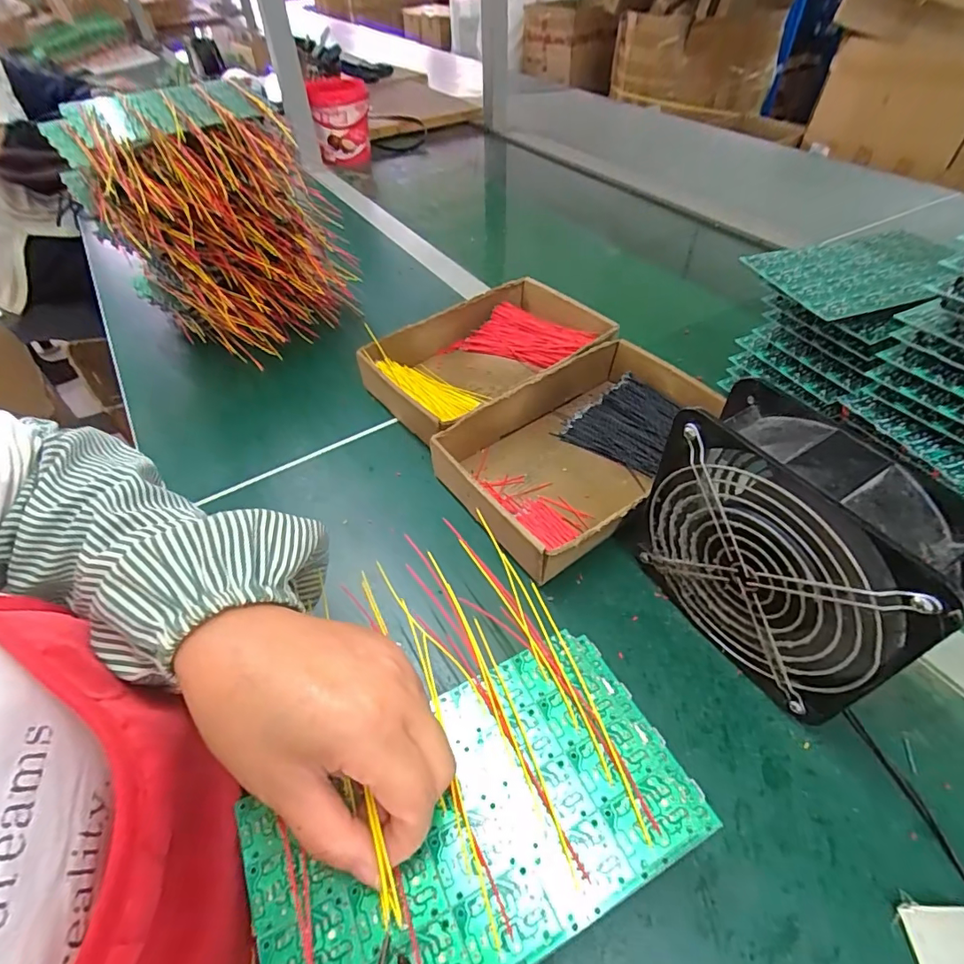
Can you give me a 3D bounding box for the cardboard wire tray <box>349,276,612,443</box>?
[{"bbox_3d":[0.007,-0.130,0.526,0.237,0.044,0.160,-32,54,-22],"label":"cardboard wire tray"}]

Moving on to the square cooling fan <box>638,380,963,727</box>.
[{"bbox_3d":[0.170,0.041,0.299,0.067,0.151,0.156,-24,52,-17],"label":"square cooling fan"}]

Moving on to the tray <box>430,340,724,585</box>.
[{"bbox_3d":[0.088,-0.031,0.432,0.242,0.046,0.150,-34,55,-24],"label":"tray"}]

